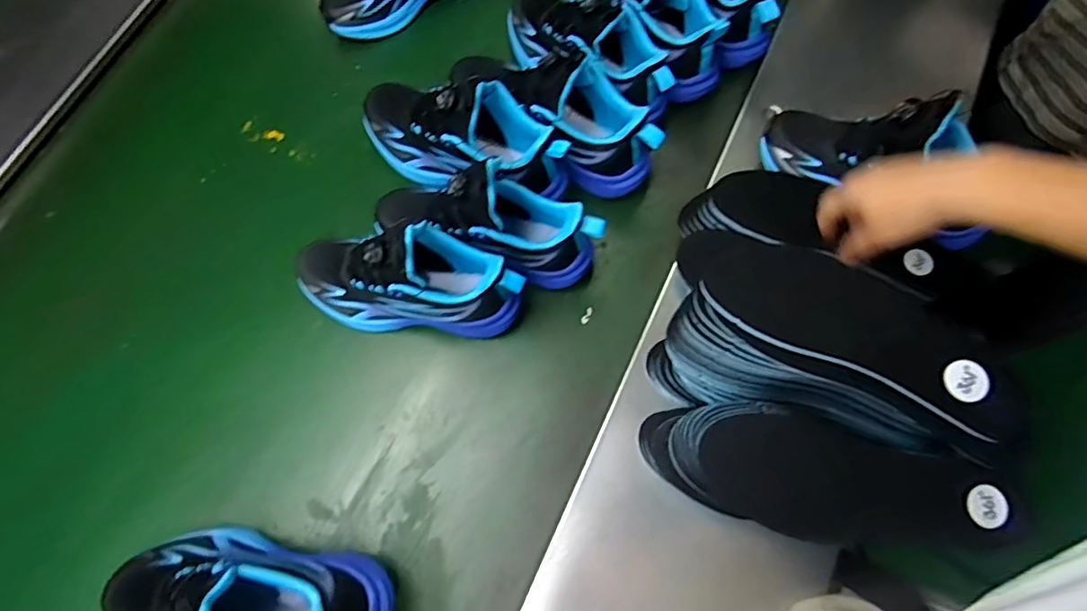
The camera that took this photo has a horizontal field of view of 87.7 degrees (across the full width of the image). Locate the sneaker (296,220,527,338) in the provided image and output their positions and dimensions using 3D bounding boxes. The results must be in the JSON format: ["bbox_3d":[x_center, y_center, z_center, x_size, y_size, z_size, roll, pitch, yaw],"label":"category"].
[{"bbox_3d":[-0.142,-0.030,0.560,0.237,0.121,0.084,4,71,3],"label":"sneaker"}]

